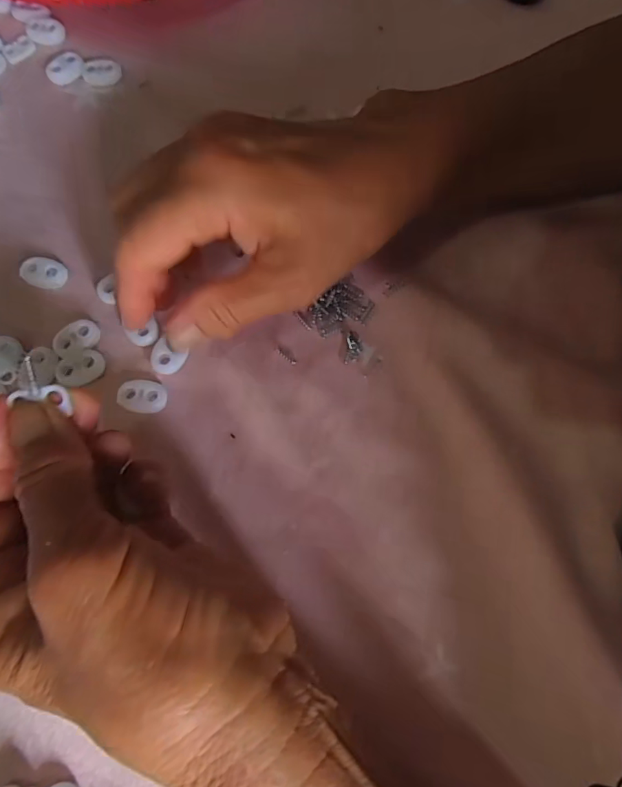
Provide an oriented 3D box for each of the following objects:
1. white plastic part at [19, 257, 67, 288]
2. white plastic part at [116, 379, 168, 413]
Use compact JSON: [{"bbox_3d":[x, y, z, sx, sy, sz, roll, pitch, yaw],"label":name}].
[{"bbox_3d":[-0.134,-0.061,0.241,0.022,0.006,0.014,9,74,1],"label":"white plastic part"},{"bbox_3d":[-0.079,0.001,0.225,0.021,0.005,0.016,6,74,0],"label":"white plastic part"}]

